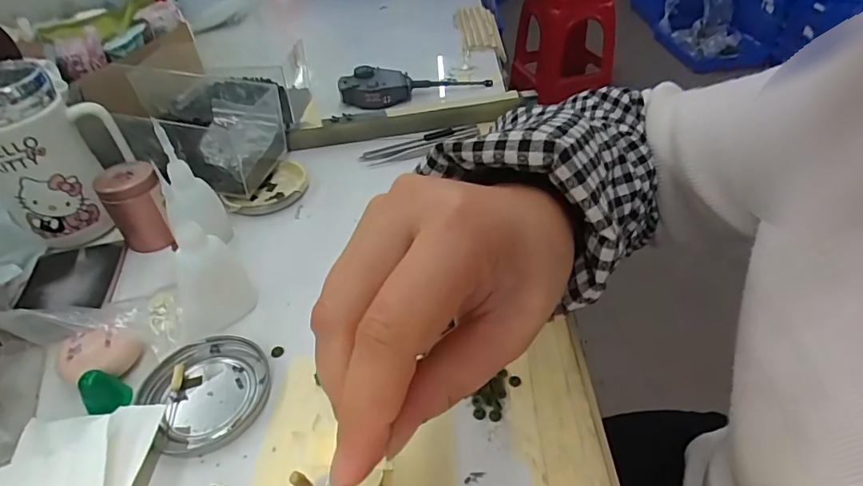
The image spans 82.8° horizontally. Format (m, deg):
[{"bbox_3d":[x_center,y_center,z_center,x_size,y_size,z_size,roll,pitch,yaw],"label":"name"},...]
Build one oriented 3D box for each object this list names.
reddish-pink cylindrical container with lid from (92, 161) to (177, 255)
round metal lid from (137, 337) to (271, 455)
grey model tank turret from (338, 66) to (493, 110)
[{"bbox_3d":[-0.247,-0.030,0.412,0.044,0.061,0.049,-31,49,-29],"label":"reddish-pink cylindrical container with lid"},{"bbox_3d":[-0.140,0.092,0.308,0.073,0.009,0.076,-1,41,1],"label":"round metal lid"},{"bbox_3d":[-0.020,-0.202,0.609,0.185,0.032,0.049,-13,44,-10],"label":"grey model tank turret"}]

